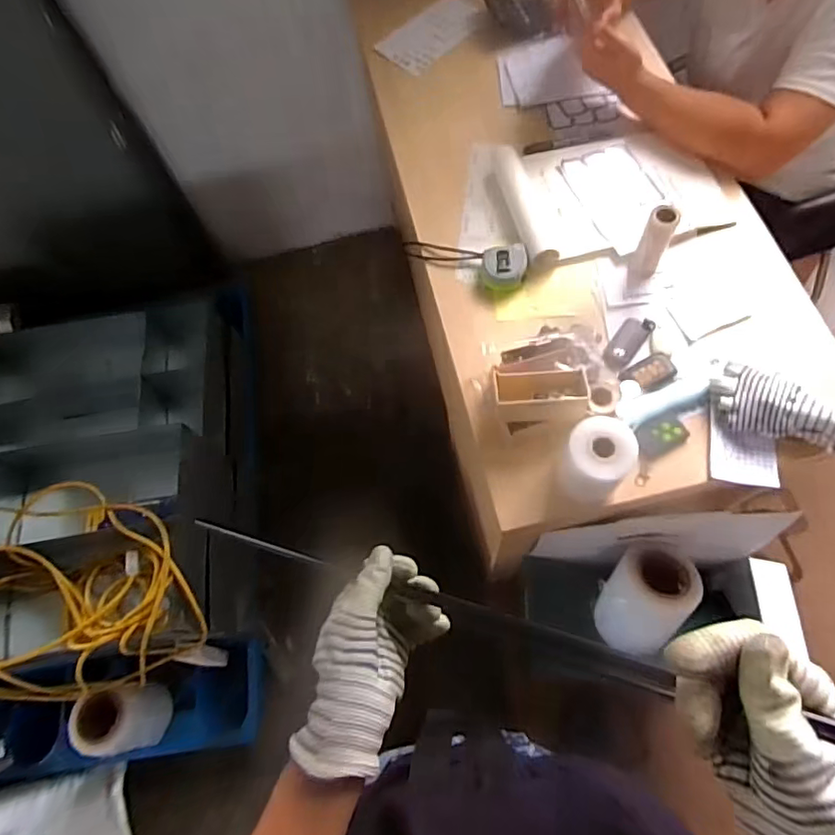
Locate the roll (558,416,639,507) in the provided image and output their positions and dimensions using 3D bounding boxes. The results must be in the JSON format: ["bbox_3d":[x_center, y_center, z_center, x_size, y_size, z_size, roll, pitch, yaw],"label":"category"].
[{"bbox_3d":[0.204,0.050,0.627,0.073,0.100,0.070,-2,66,5],"label":"roll"}]

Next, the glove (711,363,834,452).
[{"bbox_3d":[0.438,-0.014,0.663,0.154,0.039,0.092,29,74,25],"label":"glove"}]

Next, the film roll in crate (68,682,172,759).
[{"bbox_3d":[-0.573,0.592,1.074,0.123,0.162,0.123,-2,66,5],"label":"film roll in crate"}]

